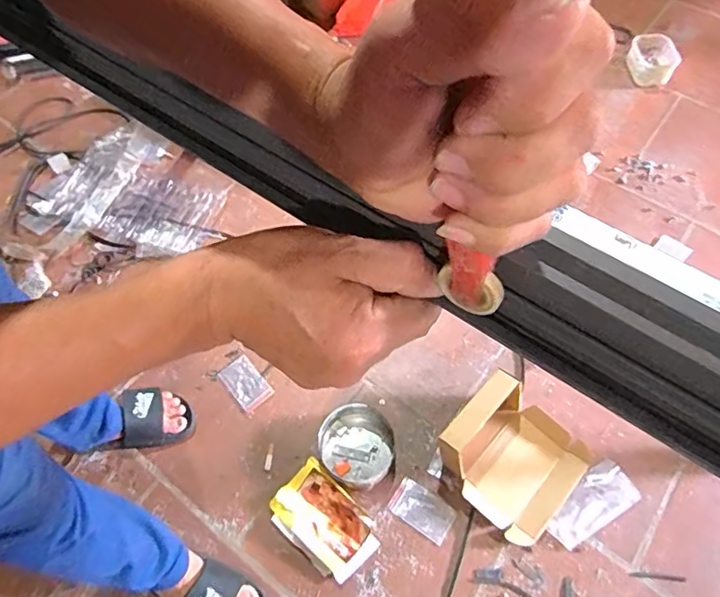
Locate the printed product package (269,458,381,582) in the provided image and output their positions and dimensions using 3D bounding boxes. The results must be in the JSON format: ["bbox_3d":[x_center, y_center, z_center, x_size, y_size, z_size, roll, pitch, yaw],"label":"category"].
[{"bbox_3d":[-0.069,0.415,1.027,0.197,0.018,0.124,40,70,20],"label":"printed product package"}]

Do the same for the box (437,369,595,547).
[{"bbox_3d":[0.288,0.286,1.025,0.240,0.106,0.236,40,70,20],"label":"box"}]

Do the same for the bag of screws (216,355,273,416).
[{"bbox_3d":[-0.244,0.181,1.173,0.072,0.007,0.115,-38,67,-16],"label":"bag of screws"}]

